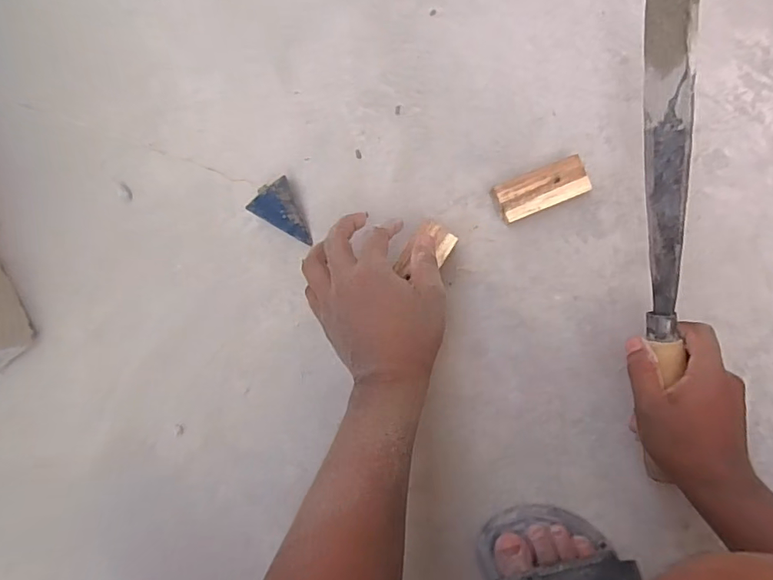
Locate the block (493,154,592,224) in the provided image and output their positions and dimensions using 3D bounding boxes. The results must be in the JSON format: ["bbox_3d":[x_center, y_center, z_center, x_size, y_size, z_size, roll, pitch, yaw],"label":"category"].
[{"bbox_3d":[0.143,-0.092,0.455,0.081,0.024,0.036,-21,86,3],"label":"block"}]

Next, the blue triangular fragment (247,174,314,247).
[{"bbox_3d":[-0.093,-0.078,0.465,0.058,0.039,0.042,30,90,5],"label":"blue triangular fragment"}]

